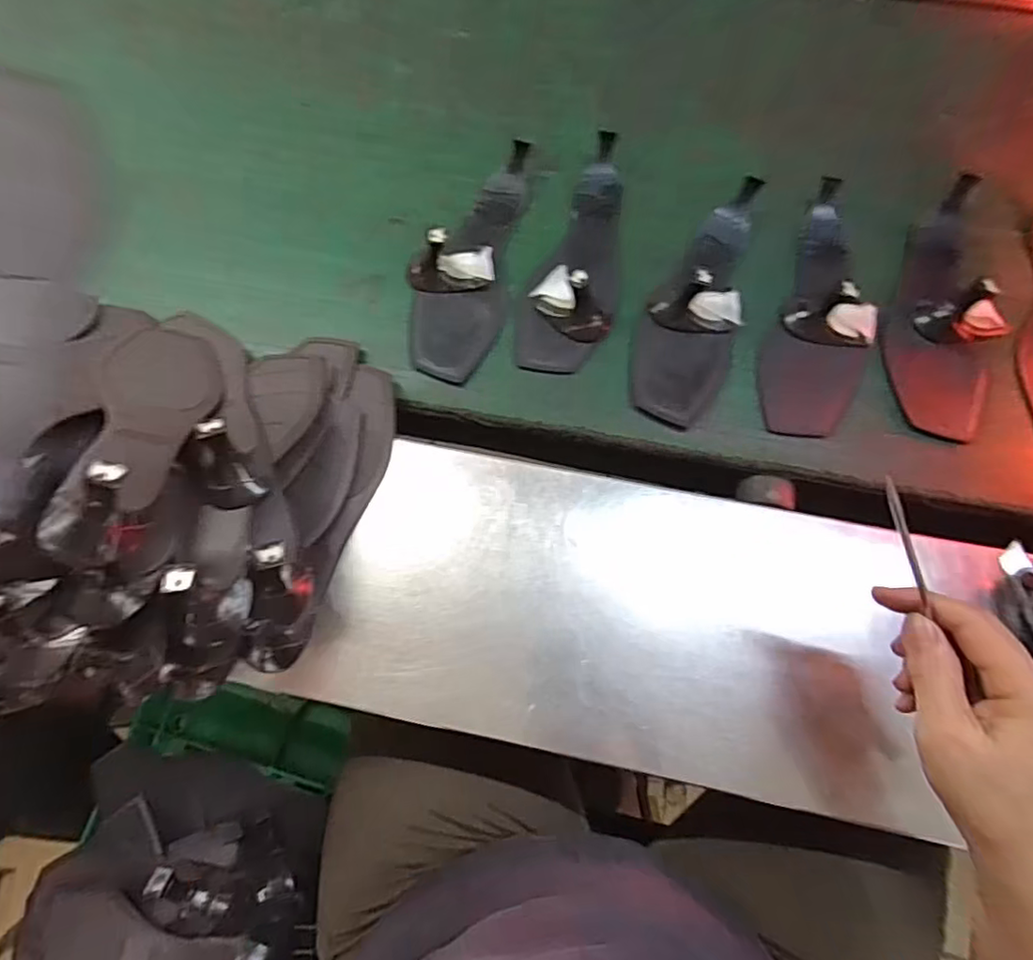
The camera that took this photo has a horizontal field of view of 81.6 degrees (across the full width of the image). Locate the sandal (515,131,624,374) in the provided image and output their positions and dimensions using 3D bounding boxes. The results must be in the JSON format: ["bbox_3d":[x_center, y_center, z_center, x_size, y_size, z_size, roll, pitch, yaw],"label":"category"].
[{"bbox_3d":[0.056,-0.205,0.519,0.082,0.043,0.234,10,71,5],"label":"sandal"}]

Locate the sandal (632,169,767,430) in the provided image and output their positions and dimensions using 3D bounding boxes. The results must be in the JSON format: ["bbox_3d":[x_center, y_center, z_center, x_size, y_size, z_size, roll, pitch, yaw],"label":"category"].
[{"bbox_3d":[0.156,-0.158,0.496,0.081,0.044,0.230,20,73,8],"label":"sandal"}]

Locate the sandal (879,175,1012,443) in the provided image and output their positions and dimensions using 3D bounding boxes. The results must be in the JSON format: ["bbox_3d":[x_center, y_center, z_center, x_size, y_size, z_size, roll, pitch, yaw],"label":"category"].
[{"bbox_3d":[0.357,-0.145,0.489,0.089,0.040,0.233,17,72,7],"label":"sandal"}]

